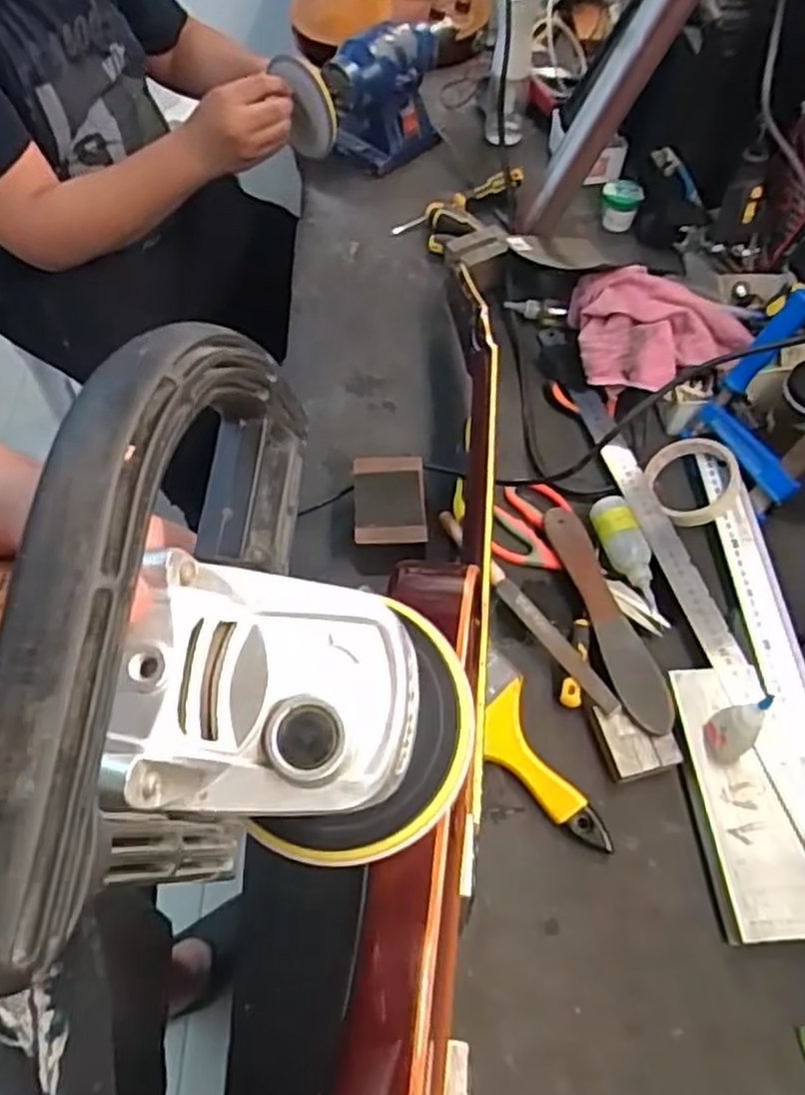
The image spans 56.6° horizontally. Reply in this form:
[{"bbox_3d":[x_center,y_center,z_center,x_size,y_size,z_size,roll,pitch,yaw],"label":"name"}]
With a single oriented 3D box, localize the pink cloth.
[{"bbox_3d":[0.259,-0.225,0.769,0.169,0.051,0.143,11,59,5],"label":"pink cloth"}]

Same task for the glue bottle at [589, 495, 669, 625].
[{"bbox_3d":[0.208,0.009,0.686,0.037,0.030,0.129,-14,60,-10],"label":"glue bottle"}]

